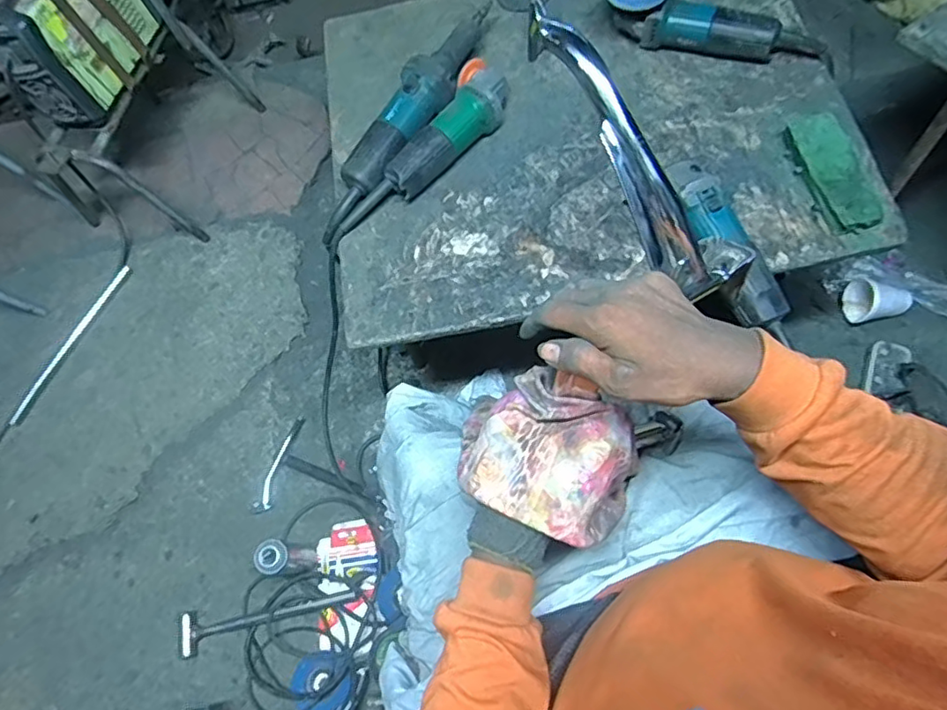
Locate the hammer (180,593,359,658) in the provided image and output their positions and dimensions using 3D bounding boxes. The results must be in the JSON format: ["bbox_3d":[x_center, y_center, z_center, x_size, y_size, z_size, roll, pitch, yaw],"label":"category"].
[{"bbox_3d":[-0.369,0.469,1.067,0.339,0.033,0.070,-14,68,1],"label":"hammer"}]

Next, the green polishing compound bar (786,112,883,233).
[{"bbox_3d":[0.487,-0.250,0.793,0.072,0.024,0.184,-14,68,1],"label":"green polishing compound bar"}]

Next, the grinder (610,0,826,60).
[{"bbox_3d":[0.365,-0.522,0.903,0.333,0.085,0.094,16,72,12],"label":"grinder"}]

